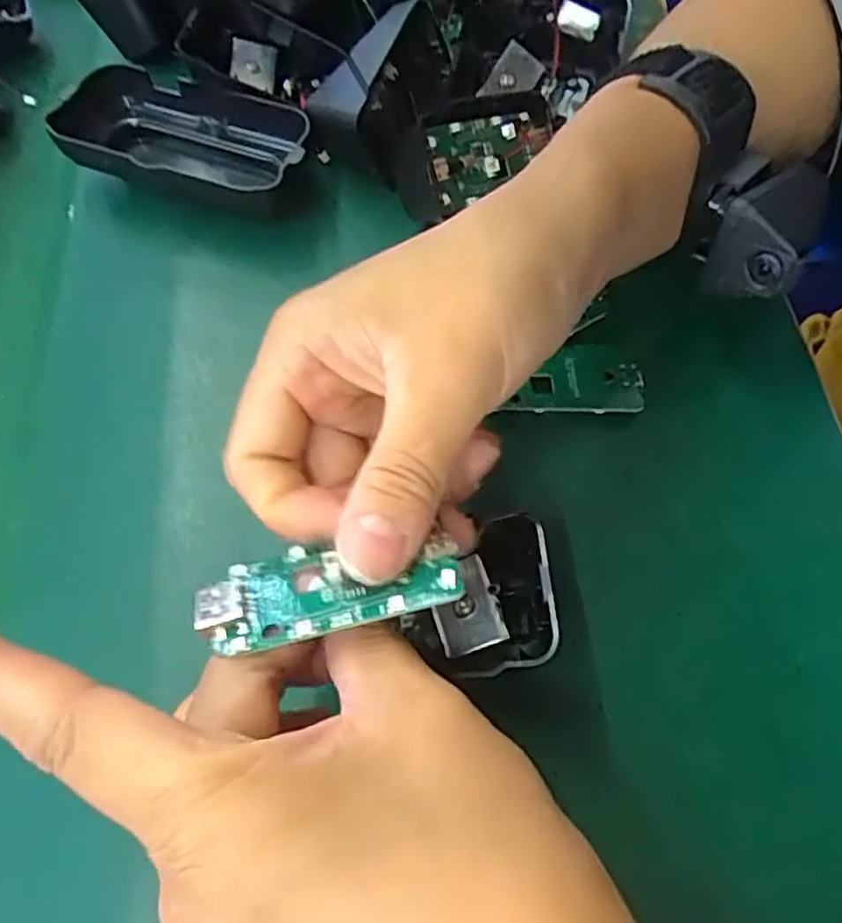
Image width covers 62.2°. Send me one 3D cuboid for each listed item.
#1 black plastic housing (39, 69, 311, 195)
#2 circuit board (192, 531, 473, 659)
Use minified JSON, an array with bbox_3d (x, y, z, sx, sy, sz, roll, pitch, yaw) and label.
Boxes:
[{"bbox_3d":[-0.101,-0.137,0.304,0.107,0.030,0.052,15,65,11],"label":"black plastic housing"},{"bbox_3d":[-0.023,0.029,0.171,0.063,0.007,0.028,-15,39,1],"label":"circuit board"}]

